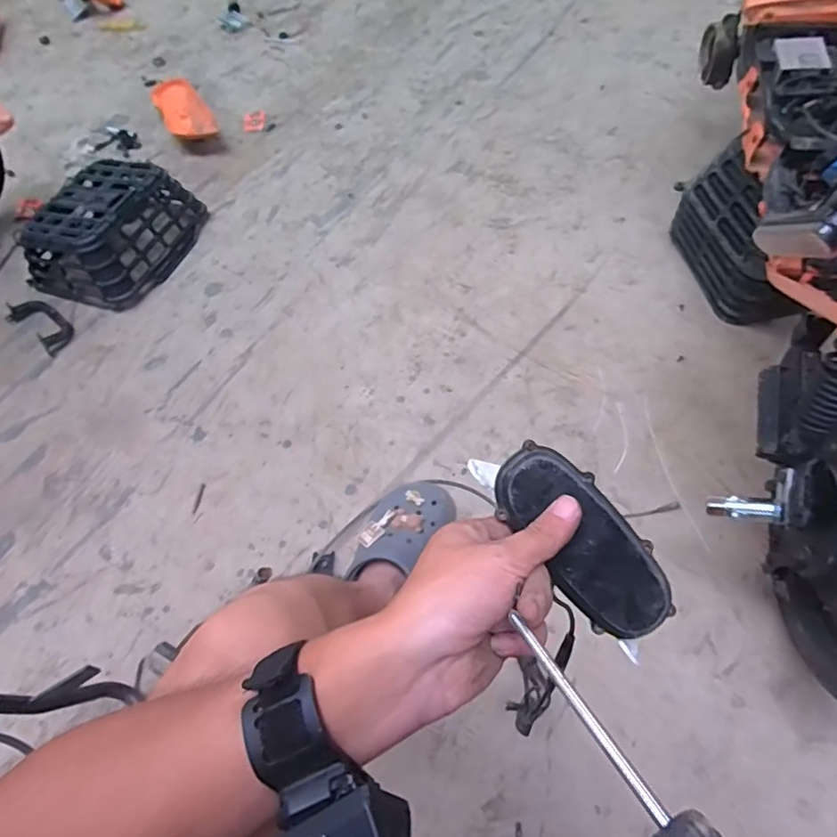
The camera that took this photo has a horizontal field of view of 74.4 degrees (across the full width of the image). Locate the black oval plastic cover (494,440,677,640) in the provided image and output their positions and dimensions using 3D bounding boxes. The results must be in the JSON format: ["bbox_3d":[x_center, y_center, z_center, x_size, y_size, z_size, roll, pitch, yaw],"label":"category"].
[{"bbox_3d":[0.096,0.072,0.324,0.053,0.022,0.126,-38,88,-17],"label":"black oval plastic cover"}]

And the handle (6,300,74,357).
[{"bbox_3d":[-0.695,-0.175,1.020,0.147,0.029,0.066,32,67,20],"label":"handle"}]

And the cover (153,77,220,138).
[{"bbox_3d":[-0.587,-0.770,1.378,0.115,0.042,0.235,-27,62,-11],"label":"cover"}]

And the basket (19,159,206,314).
[{"bbox_3d":[-0.602,-0.366,1.089,0.219,0.137,0.292,15,63,12],"label":"basket"}]

